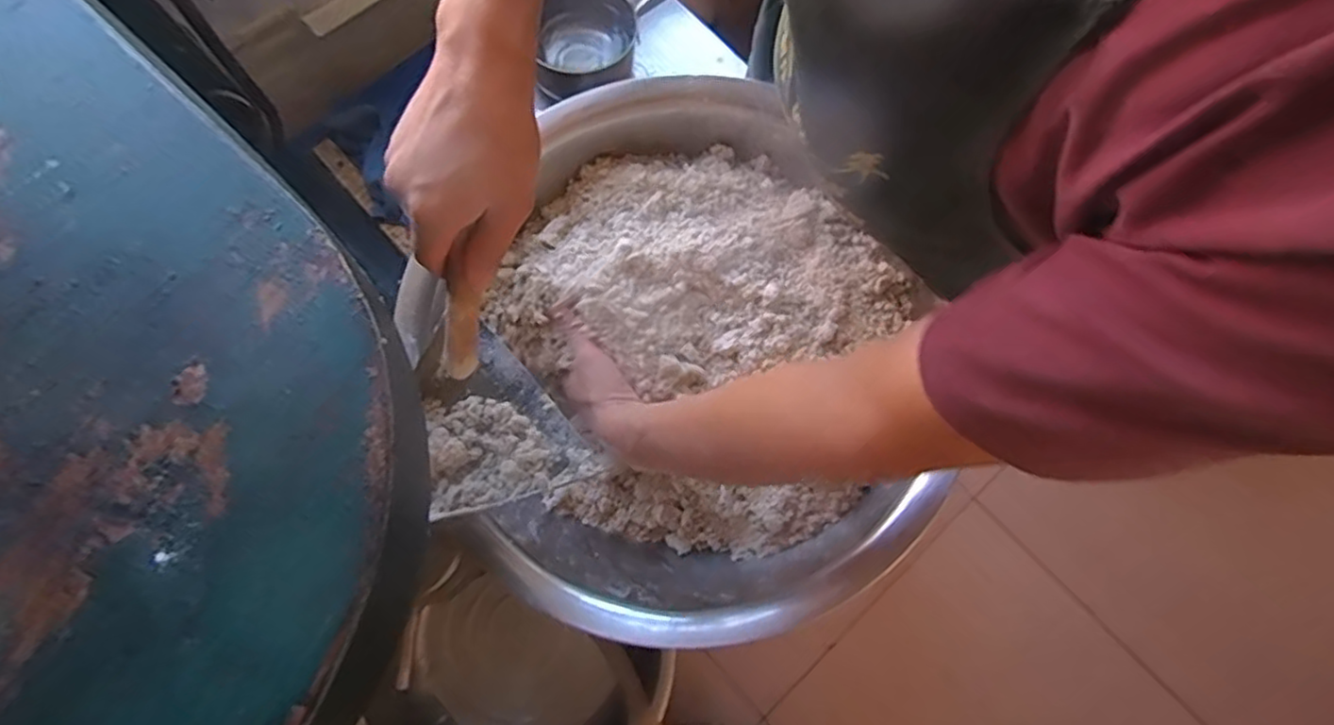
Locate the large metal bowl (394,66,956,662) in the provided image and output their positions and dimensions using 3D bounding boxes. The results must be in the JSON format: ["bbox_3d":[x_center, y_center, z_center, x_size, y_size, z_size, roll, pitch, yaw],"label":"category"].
[{"bbox_3d":[0.013,0.005,0.591,0.396,0.142,0.430,0,74,0],"label":"large metal bowl"}]

